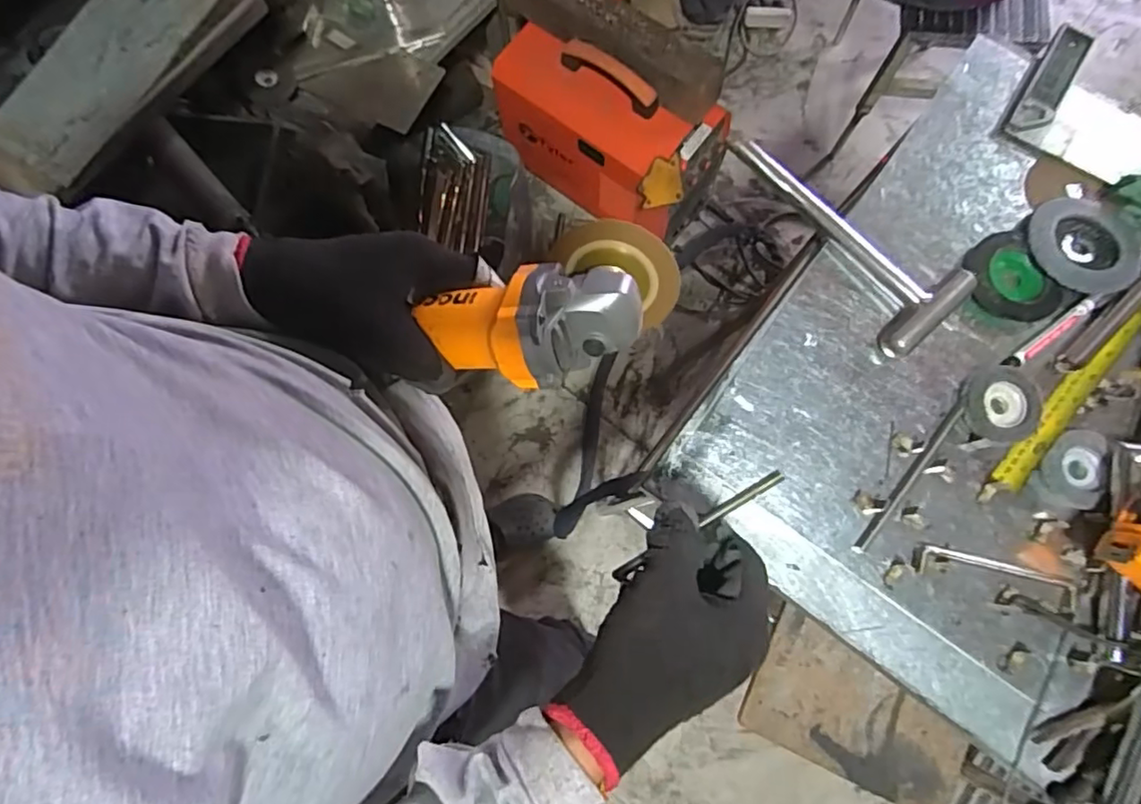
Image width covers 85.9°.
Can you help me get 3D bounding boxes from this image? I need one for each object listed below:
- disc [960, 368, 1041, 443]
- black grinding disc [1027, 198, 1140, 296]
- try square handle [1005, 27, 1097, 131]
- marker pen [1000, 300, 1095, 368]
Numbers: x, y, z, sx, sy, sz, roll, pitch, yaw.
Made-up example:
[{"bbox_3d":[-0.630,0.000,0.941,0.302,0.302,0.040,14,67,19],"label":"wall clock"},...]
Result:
[{"bbox_3d":[0.360,0.002,0.512,0.061,0.009,0.064,0,79,1],"label":"disc"},{"bbox_3d":[0.453,-0.141,0.537,0.095,0.019,0.090,0,79,1],"label":"black grinding disc"},{"bbox_3d":[0.445,-0.298,0.567,0.035,0.015,0.117,30,81,7],"label":"try square handle"},{"bbox_3d":[0.407,-0.056,0.522,0.092,0.009,0.014,-36,80,-6],"label":"marker pen"}]

